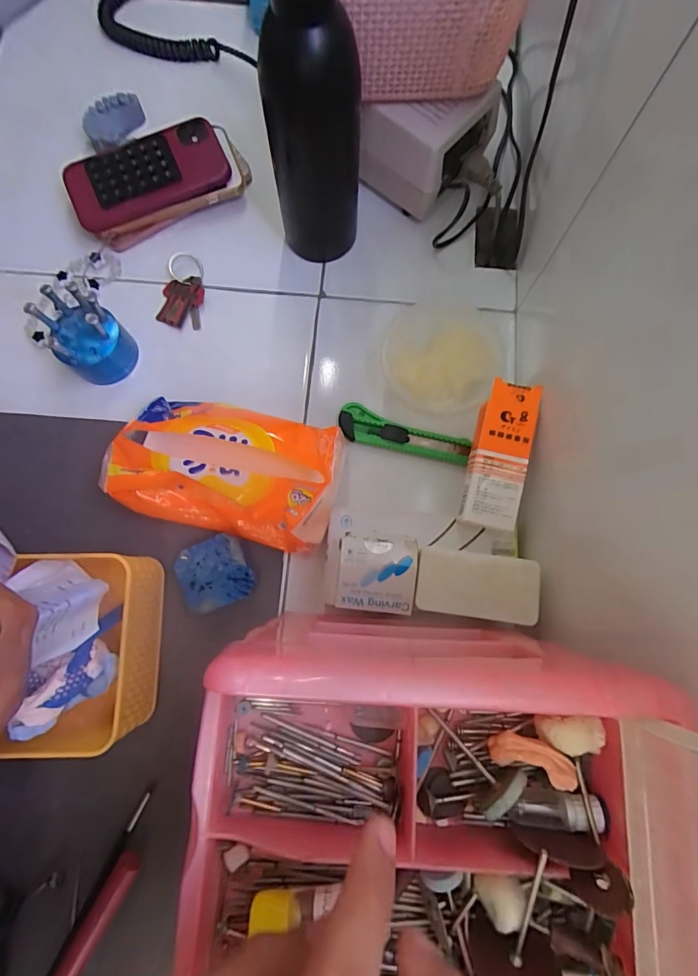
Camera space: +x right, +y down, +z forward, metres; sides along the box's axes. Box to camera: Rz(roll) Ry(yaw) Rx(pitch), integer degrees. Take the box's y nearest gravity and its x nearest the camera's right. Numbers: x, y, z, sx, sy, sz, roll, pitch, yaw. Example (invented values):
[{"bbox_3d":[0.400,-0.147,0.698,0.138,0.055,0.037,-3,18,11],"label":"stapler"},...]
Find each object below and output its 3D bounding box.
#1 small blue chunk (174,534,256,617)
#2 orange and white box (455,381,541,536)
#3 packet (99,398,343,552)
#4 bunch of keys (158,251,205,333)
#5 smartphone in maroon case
[{"bbox_3d":[-0.109,0.070,0.347,0.055,0.014,0.053,-26,79,-5],"label":"small blue chunk"},{"bbox_3d":[0.117,-0.026,0.339,0.046,0.031,0.114,14,78,3],"label":"orange and white box"},{"bbox_3d":[-0.100,-0.016,0.340,0.175,0.076,0.099,14,78,3],"label":"packet"},{"bbox_3d":[-0.161,-0.192,0.410,0.042,0.010,0.072,-1,78,0],"label":"bunch of keys"},{"bbox_3d":[-0.195,-0.304,0.411,0.151,0.017,0.079,-22,83,-6],"label":"smartphone in maroon case"}]

